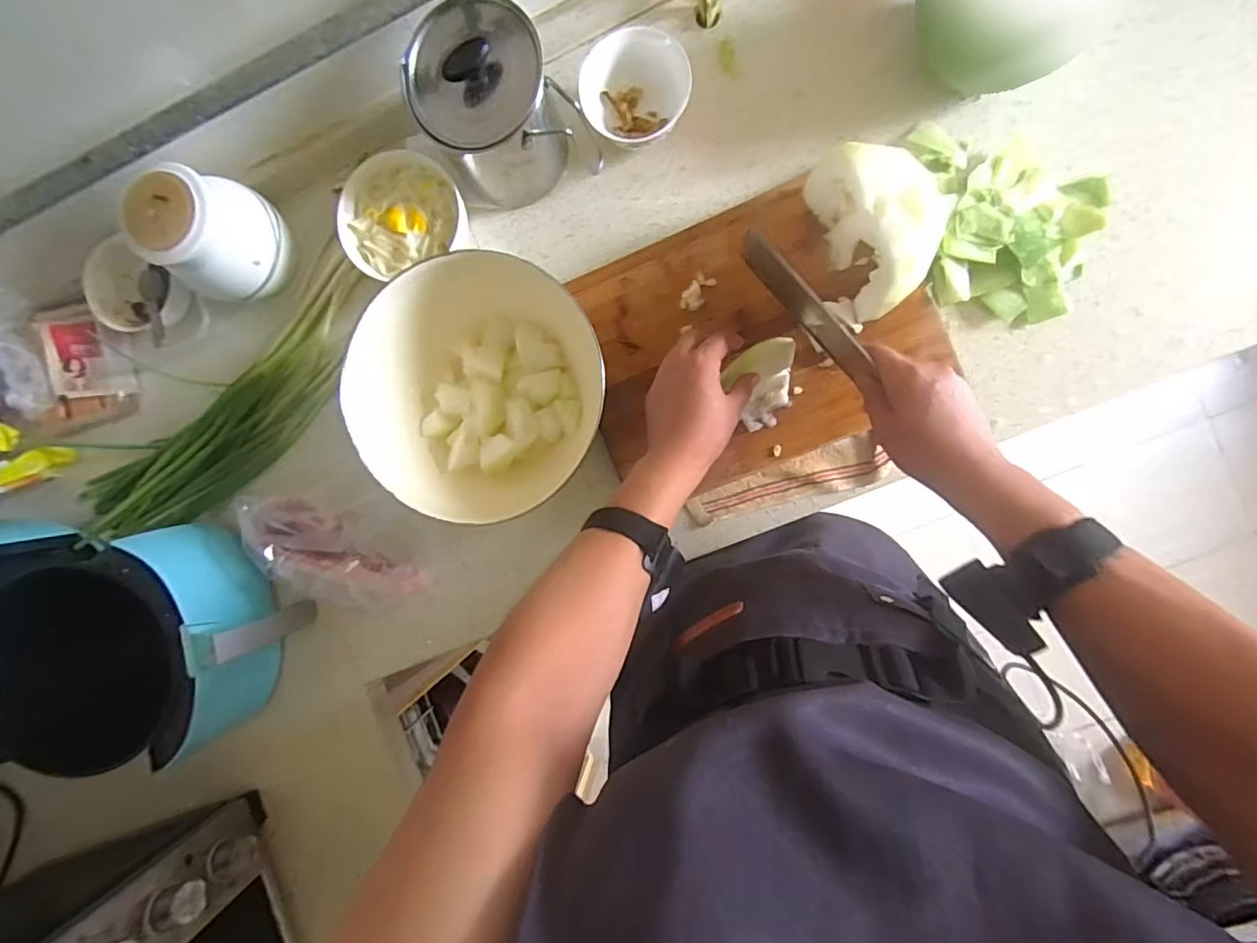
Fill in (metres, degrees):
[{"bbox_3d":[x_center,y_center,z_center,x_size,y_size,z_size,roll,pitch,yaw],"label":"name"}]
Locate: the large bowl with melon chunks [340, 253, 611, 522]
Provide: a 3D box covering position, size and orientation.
[{"bbox_3d":[-0.155,-0.083,0.590,0.226,0.129,0.248,0,91,7],"label":"large bowl with melon chunks"}]

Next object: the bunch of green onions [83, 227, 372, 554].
[{"bbox_3d":[-0.501,-0.076,0.692,0.503,0.064,0.145,-39,87,6],"label":"bunch of green onions"}]

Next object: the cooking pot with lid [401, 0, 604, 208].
[{"bbox_3d":[-0.138,-0.373,0.560,0.126,0.150,0.150,-42,86,6],"label":"cooking pot with lid"}]

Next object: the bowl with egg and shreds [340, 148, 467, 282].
[{"bbox_3d":[-0.250,-0.288,0.618,0.133,0.064,0.125,0,91,7],"label":"bowl with egg and shreds"}]

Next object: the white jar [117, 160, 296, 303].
[{"bbox_3d":[-0.450,-0.247,0.598,0.110,0.141,0.101,0,91,7],"label":"white jar"}]

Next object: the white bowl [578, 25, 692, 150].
[{"bbox_3d":[0.006,-0.406,0.584,0.112,0.066,0.093,44,96,4],"label":"white bowl"}]

